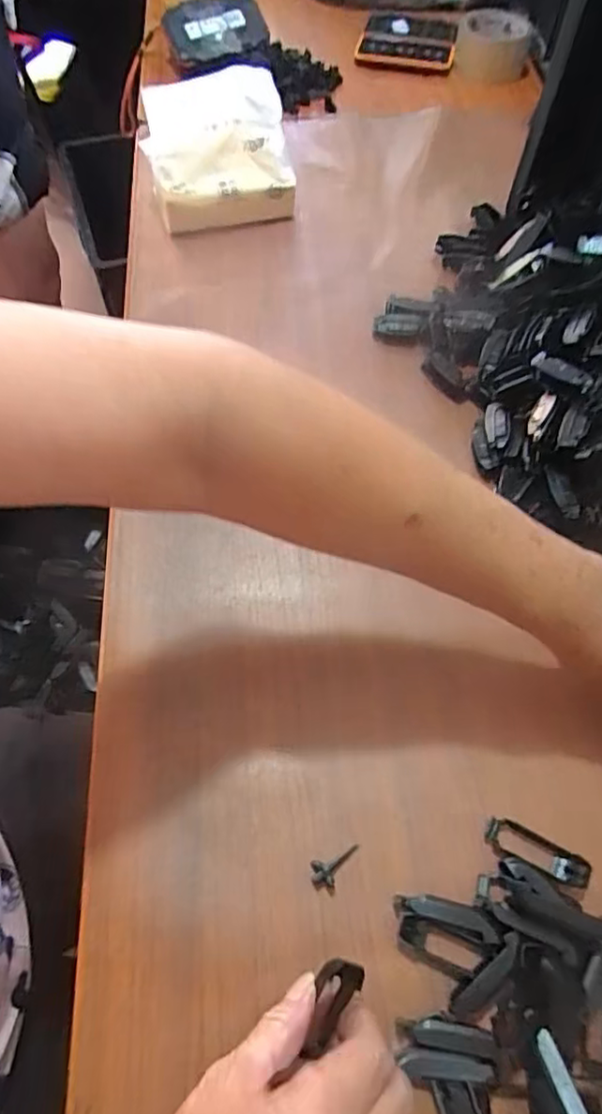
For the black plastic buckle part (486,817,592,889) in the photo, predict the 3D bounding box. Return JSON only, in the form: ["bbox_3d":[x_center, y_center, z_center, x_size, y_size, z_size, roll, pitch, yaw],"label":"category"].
[{"bbox_3d":[0.132,0.166,0.339,0.056,0.008,0.019,23,63,12],"label":"black plastic buckle part"}]

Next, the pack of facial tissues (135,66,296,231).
[{"bbox_3d":[-0.084,-0.406,0.615,0.139,0.091,0.120,-13,62,-8],"label":"pack of facial tissues"}]

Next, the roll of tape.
[{"bbox_3d":[0.258,-0.674,0.796,0.108,0.045,0.108,0,62,-1],"label":"roll of tape"}]

